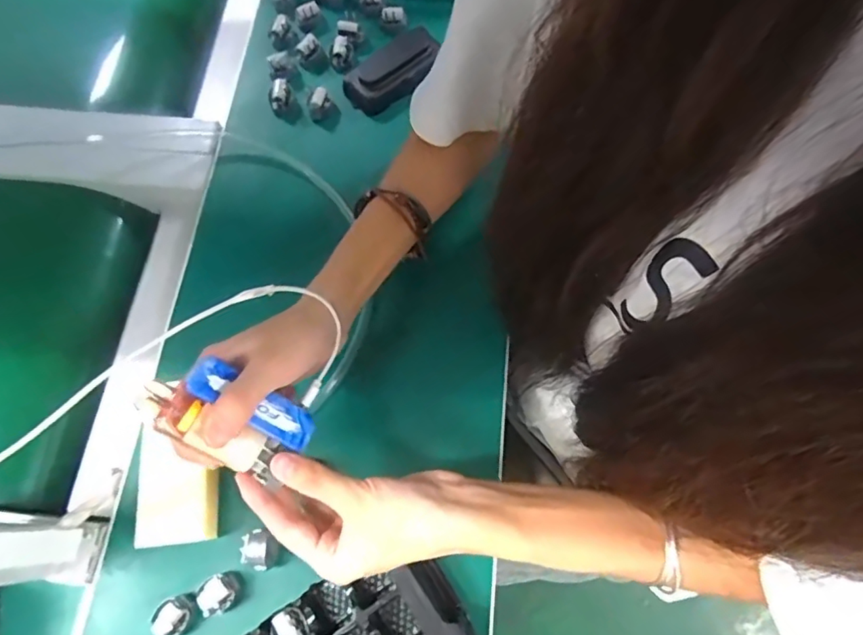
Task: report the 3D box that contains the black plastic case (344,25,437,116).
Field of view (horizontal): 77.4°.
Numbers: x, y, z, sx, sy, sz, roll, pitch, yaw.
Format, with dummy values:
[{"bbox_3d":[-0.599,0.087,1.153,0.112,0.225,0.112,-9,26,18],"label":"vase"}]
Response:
[{"bbox_3d":[-0.040,-0.253,0.547,0.050,0.026,0.104,44,83,2],"label":"black plastic case"}]

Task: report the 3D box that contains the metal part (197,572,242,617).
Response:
[{"bbox_3d":[-0.154,0.201,0.392,0.026,0.020,0.024,-42,74,-12],"label":"metal part"}]

